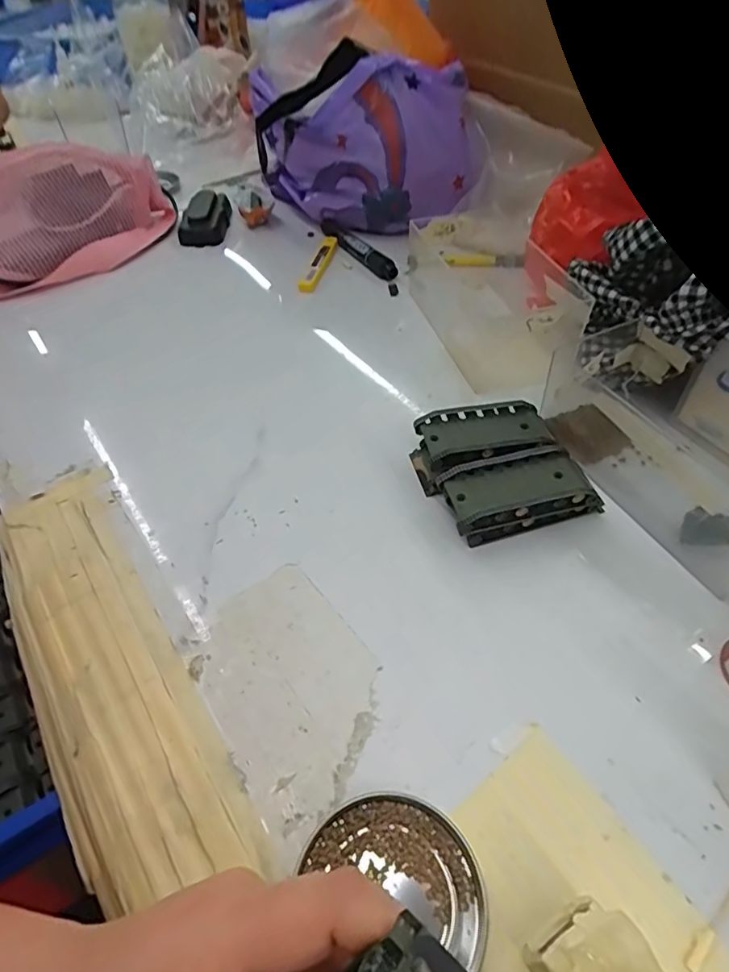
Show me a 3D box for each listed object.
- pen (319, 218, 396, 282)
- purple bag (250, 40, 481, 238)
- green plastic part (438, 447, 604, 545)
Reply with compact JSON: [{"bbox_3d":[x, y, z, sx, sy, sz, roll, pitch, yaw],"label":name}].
[{"bbox_3d":[-0.010,-0.264,0.603,0.023,0.023,0.144,-26,53,-19],"label":"pen"},{"bbox_3d":[0.000,-0.368,0.597,0.240,0.165,0.098,2,49,5],"label":"purple bag"},{"bbox_3d":[0.102,0.005,0.357,0.103,0.036,0.046,-12,49,-8],"label":"green plastic part"}]

